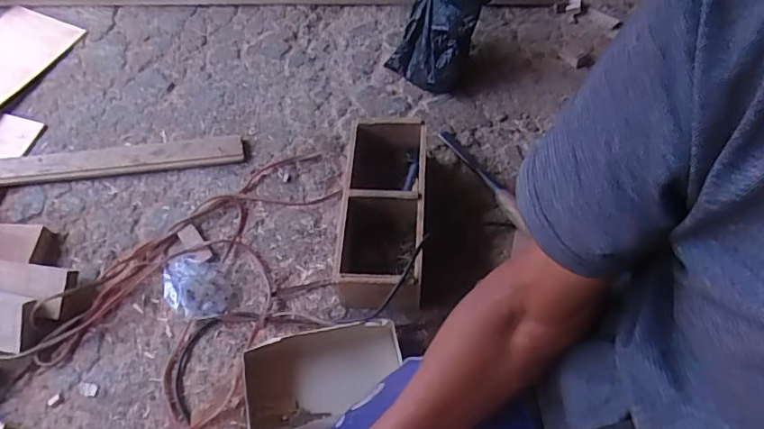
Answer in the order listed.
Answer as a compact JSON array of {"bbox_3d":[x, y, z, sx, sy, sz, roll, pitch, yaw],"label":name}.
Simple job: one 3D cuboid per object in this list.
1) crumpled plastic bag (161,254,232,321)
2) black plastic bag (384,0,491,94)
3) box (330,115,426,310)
[{"bbox_3d":[-0.296,0.115,0.852,0.109,0.042,0.100,-3,60,1],"label":"crumpled plastic bag"},{"bbox_3d":[0.108,-0.352,1.026,0.145,0.180,0.153,29,65,18],"label":"black plastic bag"},{"bbox_3d":[0.003,-0.001,0.864,0.124,0.109,0.296,3,60,4],"label":"box"}]

